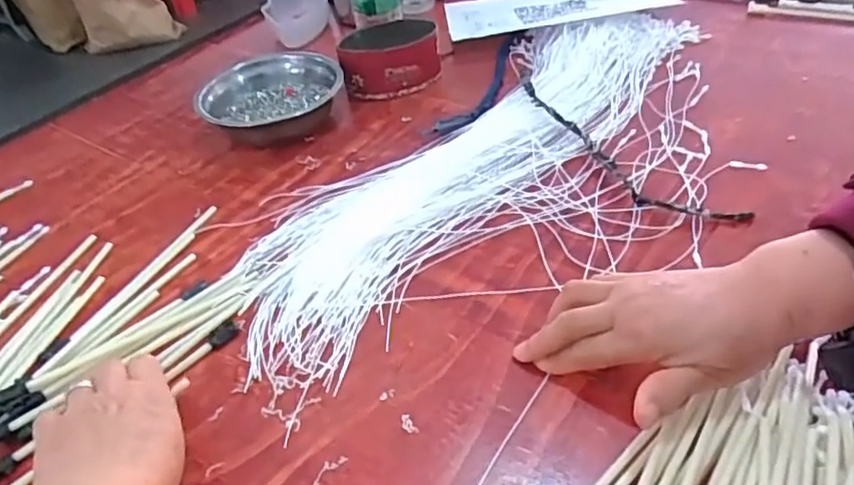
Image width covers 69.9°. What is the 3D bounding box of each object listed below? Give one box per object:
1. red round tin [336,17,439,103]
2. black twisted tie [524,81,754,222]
[{"bbox_3d":[-0.046,-0.225,0.742,0.116,0.060,0.089,-9,42,-2],"label":"red round tin"},{"bbox_3d":[0.170,-0.084,0.580,0.058,0.024,0.269,-30,47,-24],"label":"black twisted tie"}]

